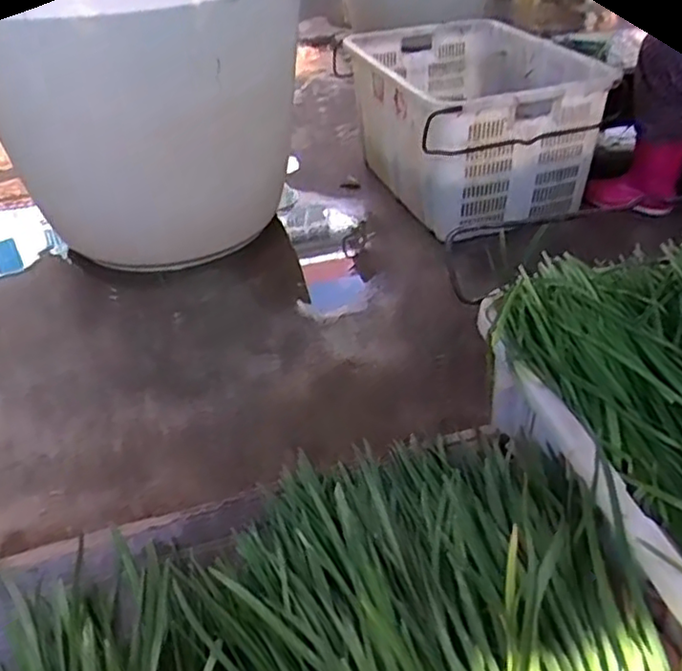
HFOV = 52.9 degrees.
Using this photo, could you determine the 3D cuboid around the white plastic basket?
[{"bbox_3d":[0.312,-0.549,1.753,0.460,0.322,0.677,-10,37,-8],"label":"white plastic basket"}]

